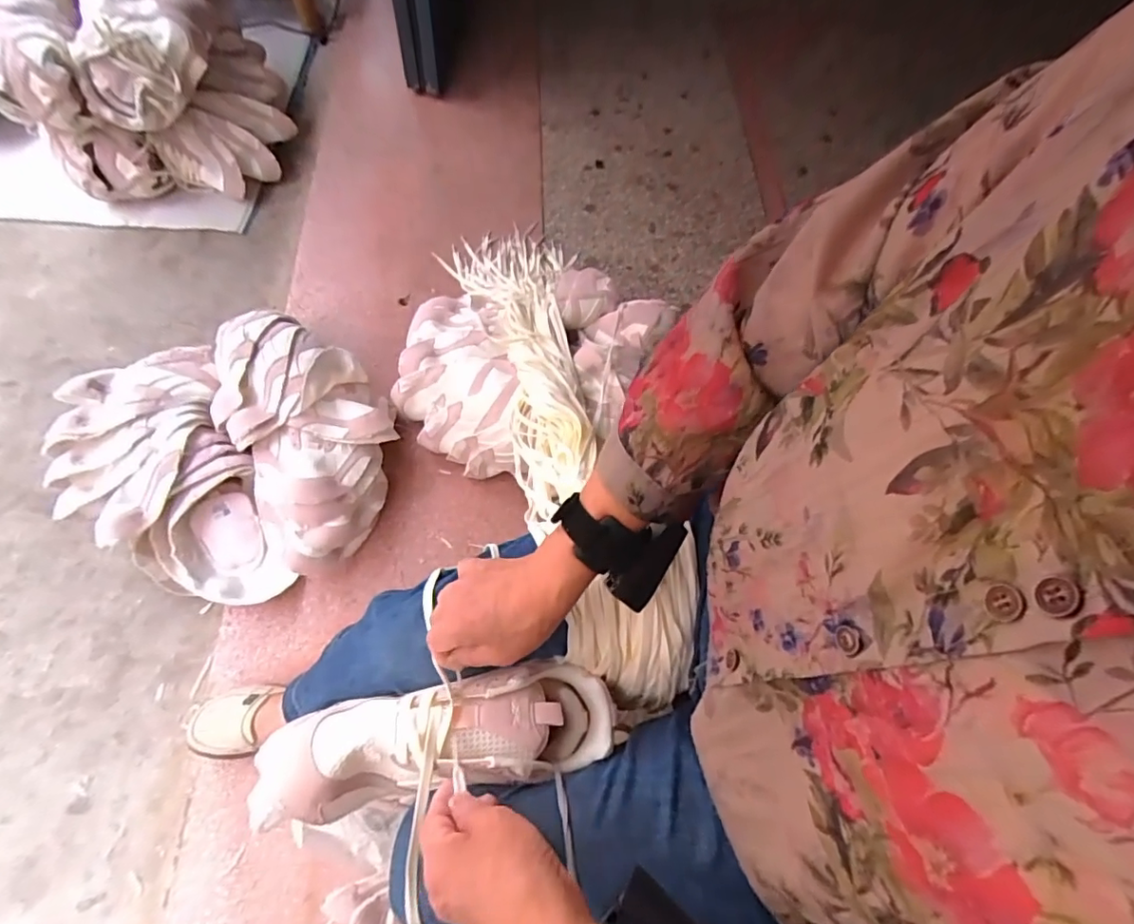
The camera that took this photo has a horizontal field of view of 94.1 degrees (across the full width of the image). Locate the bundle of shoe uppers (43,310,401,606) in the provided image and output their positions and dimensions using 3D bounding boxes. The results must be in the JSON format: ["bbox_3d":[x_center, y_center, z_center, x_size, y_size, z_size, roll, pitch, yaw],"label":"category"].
[{"bbox_3d":[-0.506,-0.023,0.809,0.438,0.155,0.425,15,67,0],"label":"bundle of shoe uppers"}]

